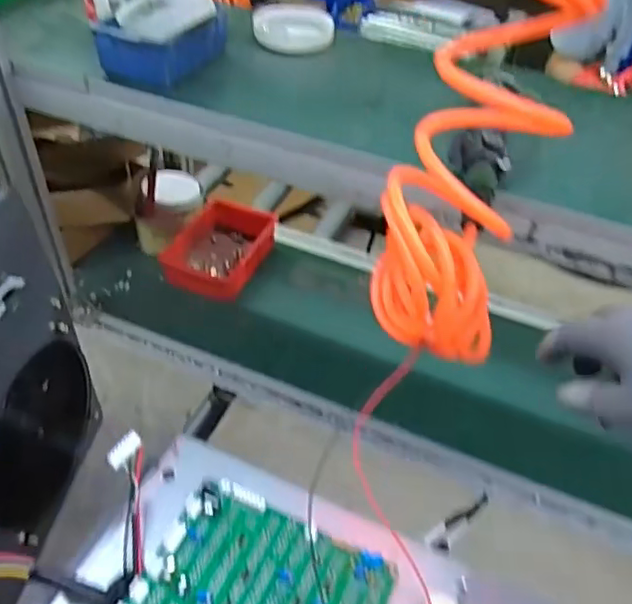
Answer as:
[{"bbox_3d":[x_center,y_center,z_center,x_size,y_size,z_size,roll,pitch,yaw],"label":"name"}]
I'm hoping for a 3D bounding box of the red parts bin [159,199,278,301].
[{"bbox_3d":[-0.163,-0.092,1.045,0.135,0.061,0.199,19,47,14],"label":"red parts bin"}]

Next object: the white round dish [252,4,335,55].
[{"bbox_3d":[-0.029,-0.358,0.783,0.102,0.028,0.091,1,45,-4],"label":"white round dish"}]

